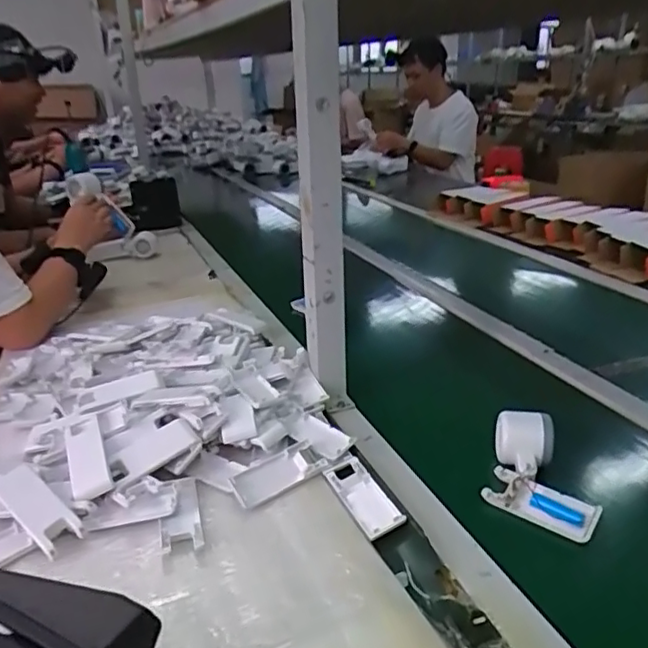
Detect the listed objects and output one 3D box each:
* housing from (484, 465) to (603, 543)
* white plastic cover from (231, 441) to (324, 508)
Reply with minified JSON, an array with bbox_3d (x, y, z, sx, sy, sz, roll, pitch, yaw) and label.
[{"bbox_3d":[0.213,0.175,0.591,0.105,0.026,0.041,14,27,33],"label":"housing"},{"bbox_3d":[-0.050,0.154,0.624,0.098,0.025,0.041,-18,28,-34],"label":"white plastic cover"}]

